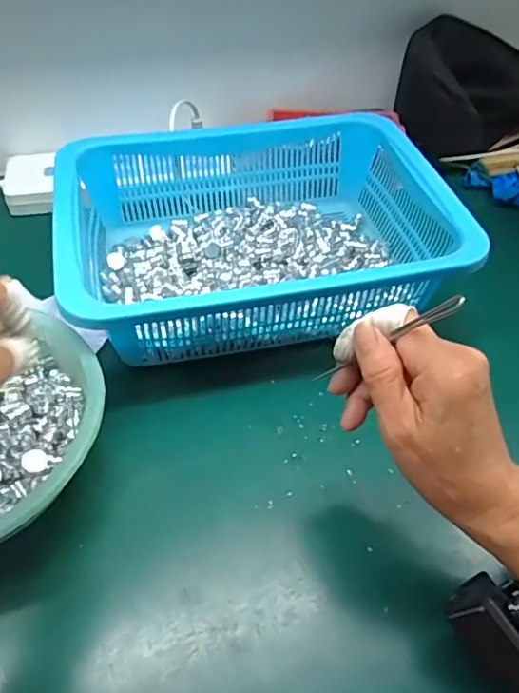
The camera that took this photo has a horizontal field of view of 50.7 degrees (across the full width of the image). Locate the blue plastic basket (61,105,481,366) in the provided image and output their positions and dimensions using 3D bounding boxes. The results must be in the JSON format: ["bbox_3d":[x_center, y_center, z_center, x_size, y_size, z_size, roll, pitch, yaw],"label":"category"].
[{"bbox_3d":[-0.004,-0.100,0.477,0.315,0.082,0.237,-9,50,-10],"label":"blue plastic basket"}]

